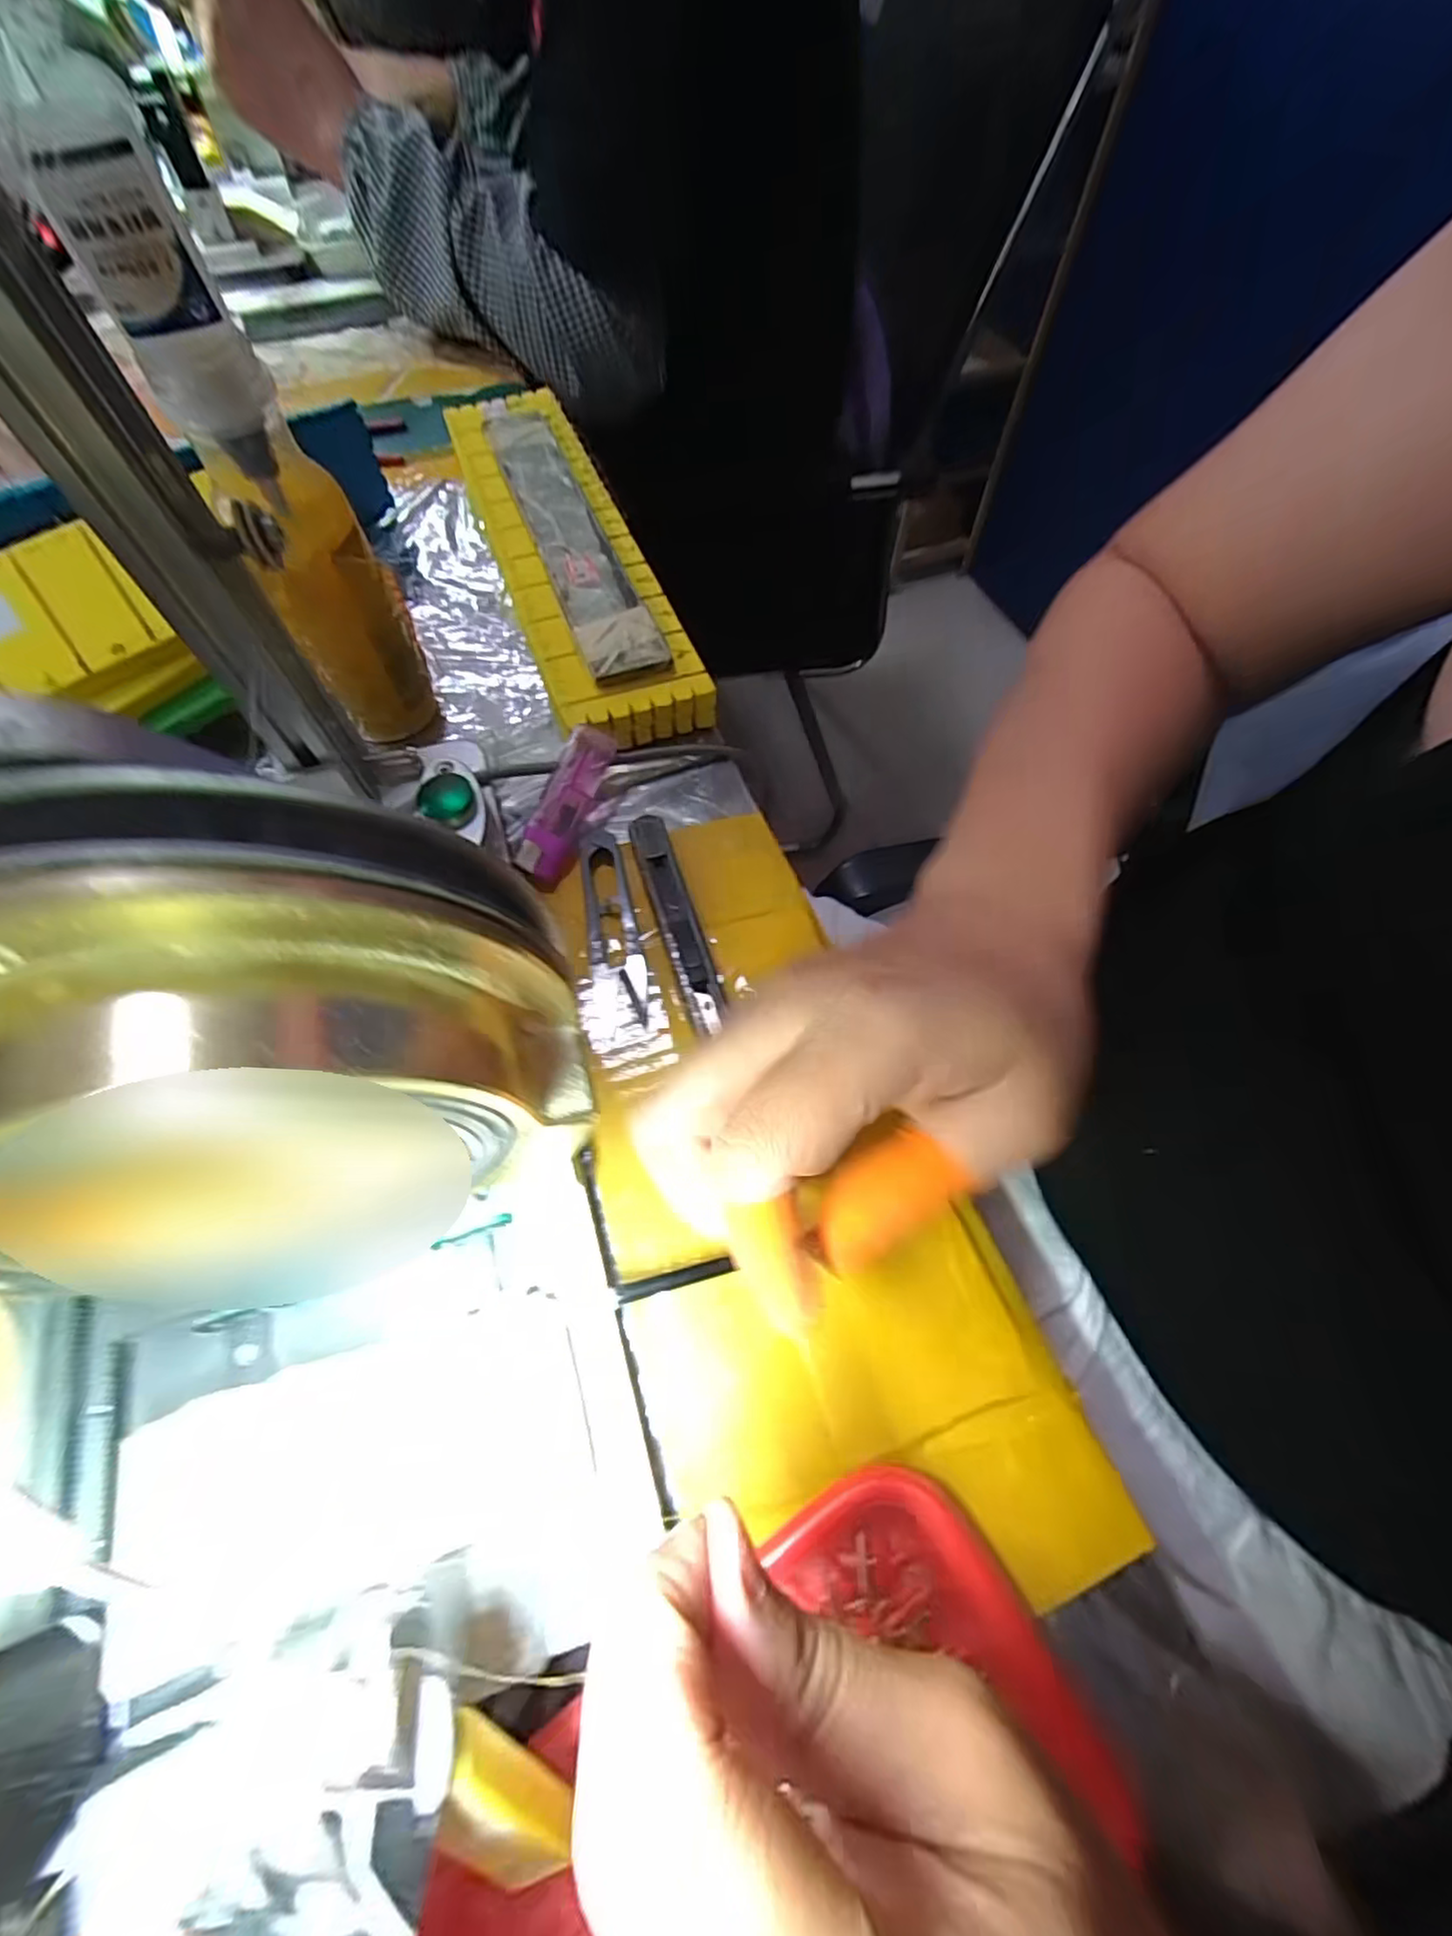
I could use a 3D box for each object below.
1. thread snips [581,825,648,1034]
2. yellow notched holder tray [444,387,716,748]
[{"bbox_3d":[-0.053,-0.021,0.306,0.023,0.009,0.098,-13,64,-8],"label":"thread snips"},{"bbox_3d":[-0.101,-0.262,0.417,0.080,0.030,0.318,-19,65,-11],"label":"yellow notched holder tray"}]

